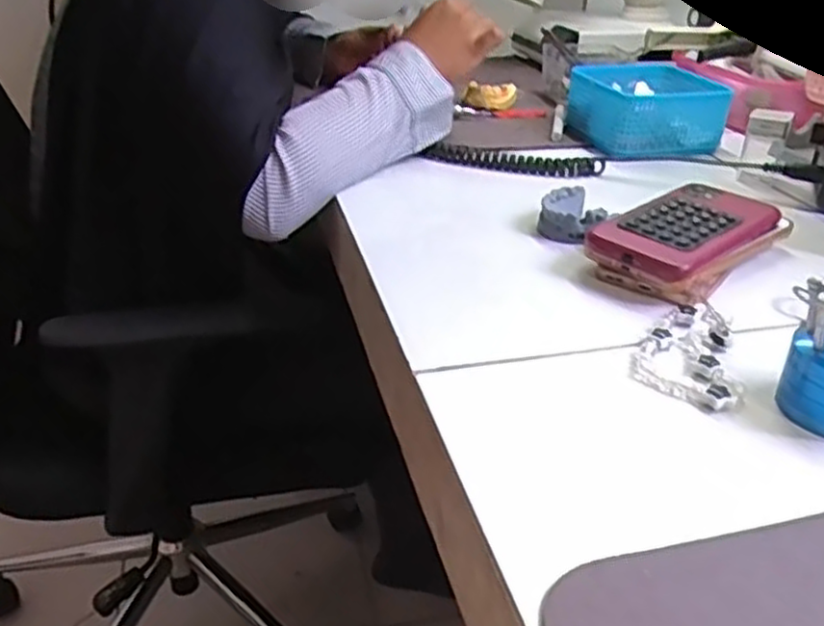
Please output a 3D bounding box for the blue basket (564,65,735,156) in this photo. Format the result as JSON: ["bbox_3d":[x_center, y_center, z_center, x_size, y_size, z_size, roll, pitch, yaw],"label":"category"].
[{"bbox_3d":[0.253,-0.219,0.796,0.151,0.065,0.124,-6,30,-13],"label":"blue basket"}]

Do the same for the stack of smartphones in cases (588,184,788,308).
[{"bbox_3d":[0.197,-0.054,0.532,0.083,0.035,0.146,25,39,37],"label":"stack of smartphones in cases"}]

